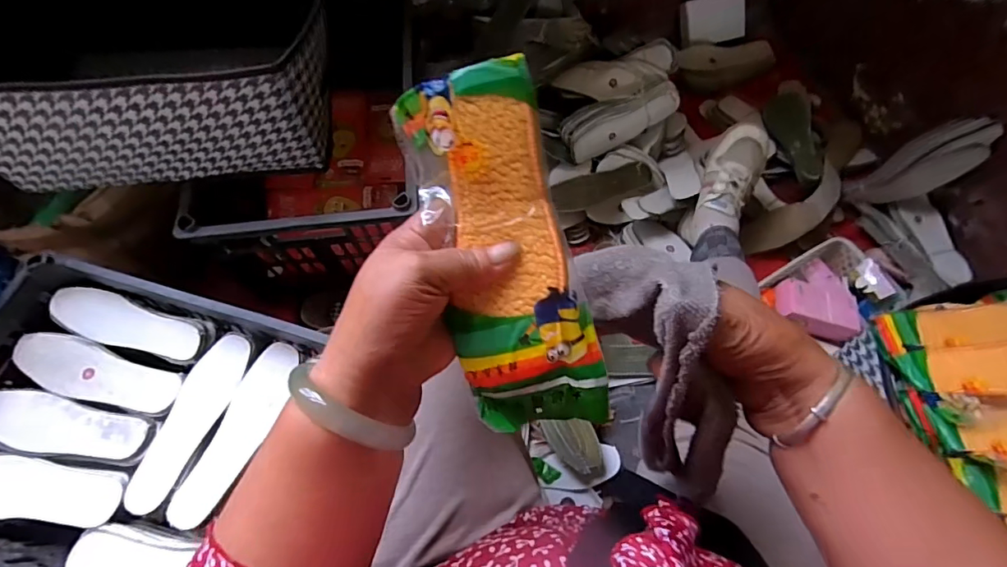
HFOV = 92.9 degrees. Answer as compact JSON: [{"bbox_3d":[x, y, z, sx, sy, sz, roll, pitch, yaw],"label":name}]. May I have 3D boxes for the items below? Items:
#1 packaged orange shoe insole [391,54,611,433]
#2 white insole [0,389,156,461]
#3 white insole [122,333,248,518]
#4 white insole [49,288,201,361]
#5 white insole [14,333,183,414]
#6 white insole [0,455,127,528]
[{"bbox_3d":[0.000,-0.014,0.278,0.075,0.032,0.205,-16,96,-8],"label":"packaged orange shoe insole"},{"bbox_3d":[-0.547,0.181,0.595,0.221,0.015,0.065,11,67,7],"label":"white insole"},{"bbox_3d":[-0.393,0.168,0.598,0.068,0.015,0.219,18,68,10],"label":"white insole"},{"bbox_3d":[-0.509,0.055,0.642,0.209,0.014,0.062,18,75,8],"label":"white insole"},{"bbox_3d":[-0.530,0.120,0.625,0.219,0.014,0.066,17,76,5],"label":"white insole"},{"bbox_3d":[-0.563,0.242,0.558,0.224,0.019,0.068,3,66,4],"label":"white insole"}]

